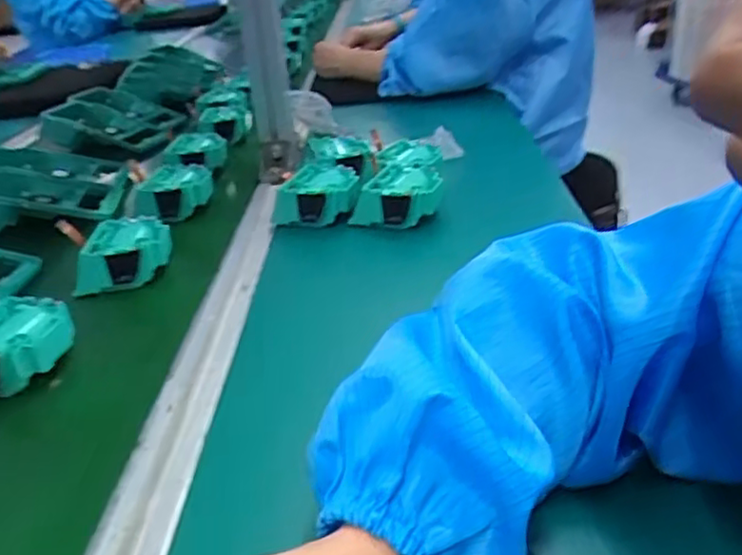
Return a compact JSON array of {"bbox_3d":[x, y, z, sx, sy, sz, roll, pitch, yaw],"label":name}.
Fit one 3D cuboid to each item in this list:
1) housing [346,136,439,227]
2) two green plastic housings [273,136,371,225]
[{"bbox_3d":[0.032,-0.095,0.695,0.086,0.052,0.158,-1,30,9],"label":"housing"},{"bbox_3d":[-0.049,-0.109,0.718,0.084,0.043,0.183,-3,29,5],"label":"two green plastic housings"}]

